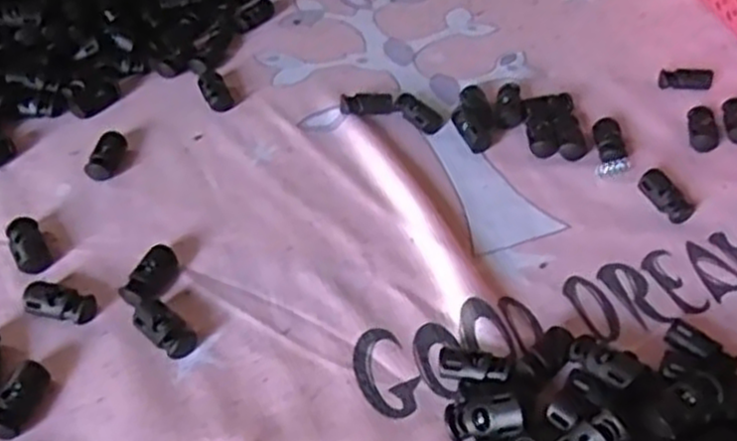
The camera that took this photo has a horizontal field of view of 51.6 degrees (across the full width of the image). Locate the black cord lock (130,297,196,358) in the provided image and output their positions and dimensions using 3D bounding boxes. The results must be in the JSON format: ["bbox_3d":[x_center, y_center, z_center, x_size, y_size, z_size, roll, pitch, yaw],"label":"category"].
[{"bbox_3d":[-0.080,0.042,0.299,0.030,0.007,0.015,34,54,28],"label":"black cord lock"}]

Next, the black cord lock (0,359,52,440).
[{"bbox_3d":[-0.126,0.064,0.275,0.012,0.007,0.029,11,46,9],"label":"black cord lock"}]

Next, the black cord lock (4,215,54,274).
[{"bbox_3d":[-0.147,0.011,0.329,0.014,0.008,0.028,-22,50,-21],"label":"black cord lock"}]

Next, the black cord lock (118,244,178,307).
[{"bbox_3d":[-0.090,0.024,0.317,0.016,0.008,0.029,16,47,14],"label":"black cord lock"}]

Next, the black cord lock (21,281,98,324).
[{"bbox_3d":[-0.124,0.033,0.307,0.028,0.009,0.014,8,46,6],"label":"black cord lock"}]

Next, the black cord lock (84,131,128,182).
[{"bbox_3d":[-0.128,-0.032,0.372,0.014,0.009,0.027,2,45,1],"label":"black cord lock"}]

